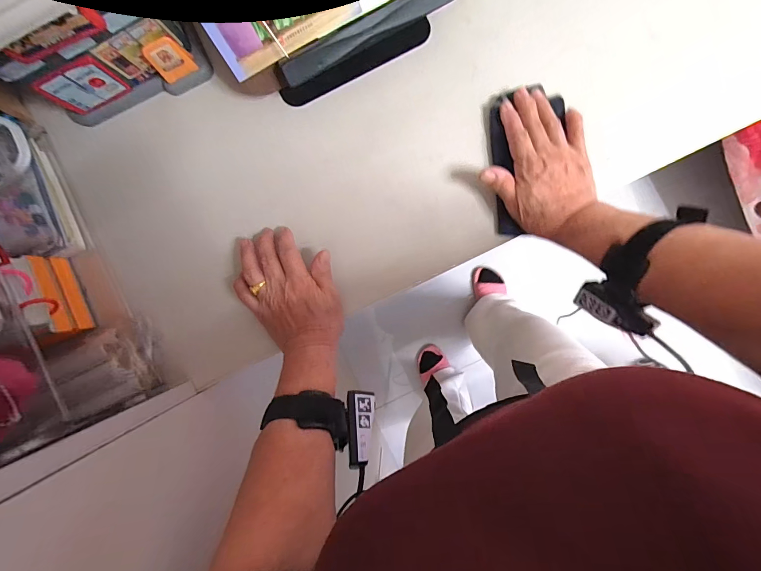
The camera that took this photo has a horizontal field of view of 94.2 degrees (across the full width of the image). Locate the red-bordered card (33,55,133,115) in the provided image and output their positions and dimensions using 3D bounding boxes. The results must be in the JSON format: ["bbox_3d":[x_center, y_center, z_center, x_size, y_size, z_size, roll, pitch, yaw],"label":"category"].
[{"bbox_3d":[-0.321,-0.213,0.384,0.073,0.064,0.008,-22,89,2],"label":"red-bordered card"}]

